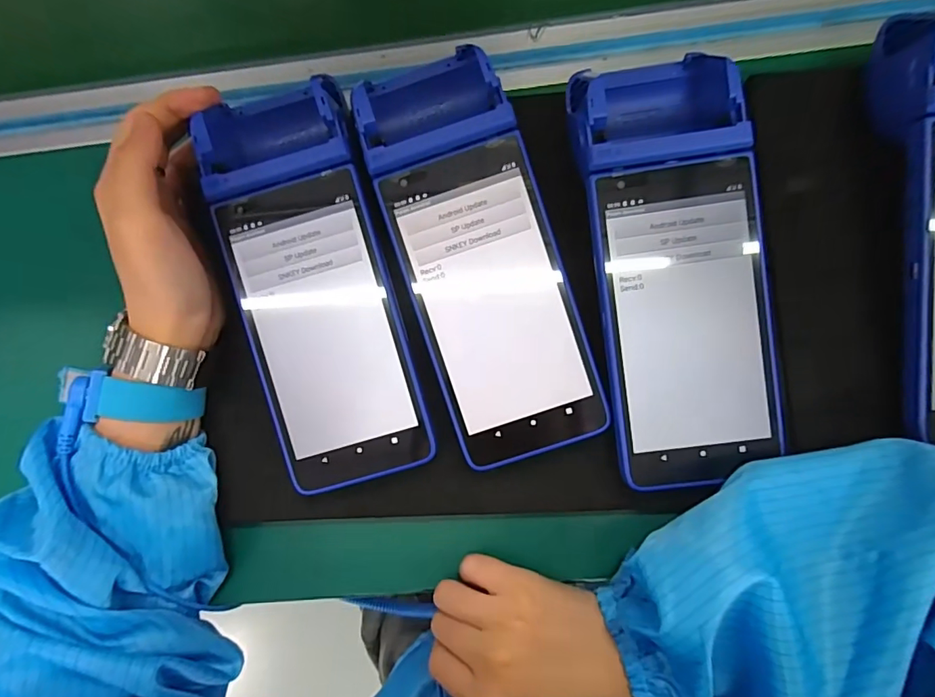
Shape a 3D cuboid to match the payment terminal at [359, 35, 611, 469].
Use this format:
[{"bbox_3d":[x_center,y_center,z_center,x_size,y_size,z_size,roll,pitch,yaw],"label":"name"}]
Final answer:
[{"bbox_3d":[0.004,-0.054,0.261,0.081,0.044,0.224,-18,83,3],"label":"payment terminal"}]

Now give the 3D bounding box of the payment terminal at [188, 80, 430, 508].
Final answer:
[{"bbox_3d":[-0.085,-0.037,0.277,0.086,0.053,0.221,-17,87,3],"label":"payment terminal"}]

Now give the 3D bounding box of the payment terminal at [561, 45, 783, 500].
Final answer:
[{"bbox_3d":[0.106,-0.045,0.251,0.082,0.043,0.221,-9,83,4],"label":"payment terminal"}]

